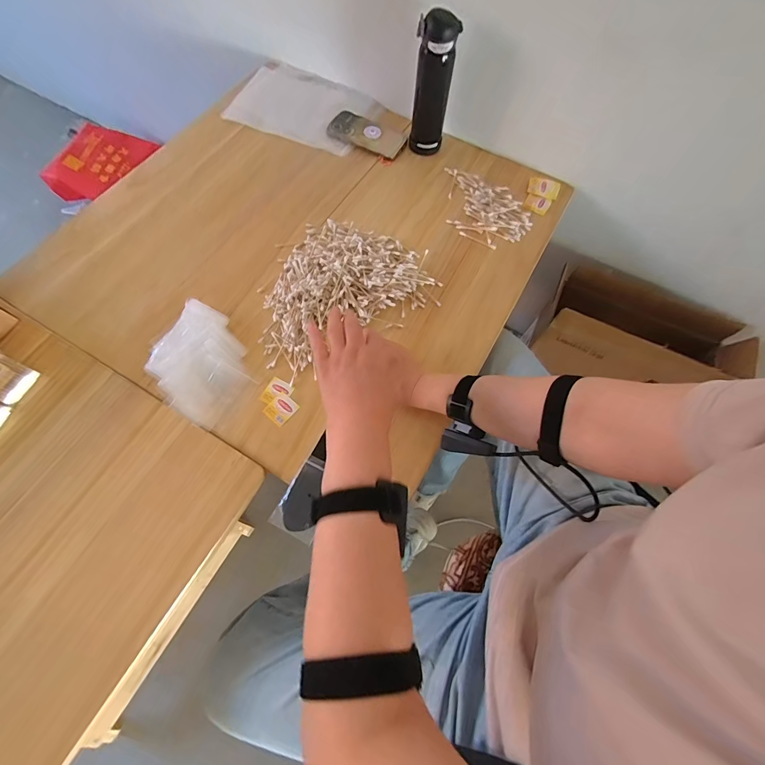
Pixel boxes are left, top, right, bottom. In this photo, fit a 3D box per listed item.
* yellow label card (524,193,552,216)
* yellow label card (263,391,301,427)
[{"bbox_3d":[0.303,-0.350,0.704,0.046,0.009,0.038,28,69,9],"label":"yellow label card"},{"bbox_3d":[-0.154,0.040,0.548,0.037,0.006,0.042,39,72,13],"label":"yellow label card"}]

